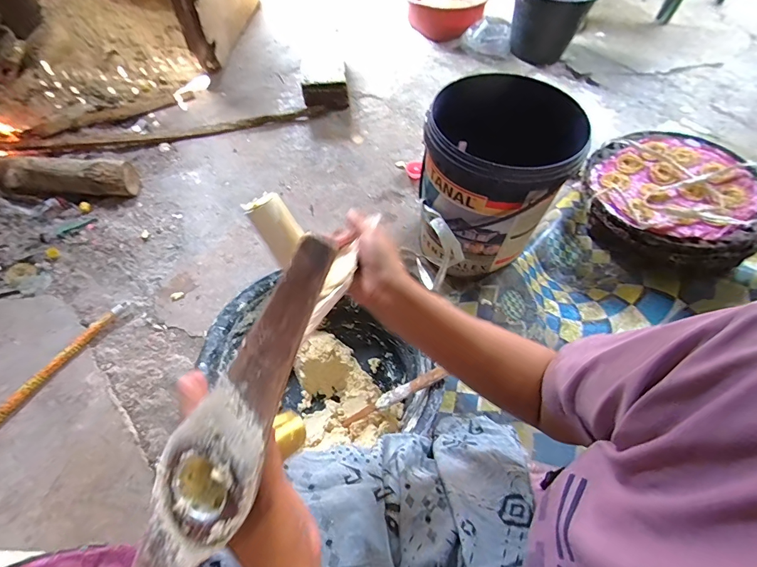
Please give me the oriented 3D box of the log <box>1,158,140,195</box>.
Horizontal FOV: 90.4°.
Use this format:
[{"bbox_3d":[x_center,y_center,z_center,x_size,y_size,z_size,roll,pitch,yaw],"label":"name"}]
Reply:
[{"bbox_3d":[-0.890,-0.311,1.089,0.346,0.090,0.095,1,58,0],"label":"log"}]

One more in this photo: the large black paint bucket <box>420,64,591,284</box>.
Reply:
[{"bbox_3d":[0.237,-0.209,0.843,0.297,0.338,0.336,15,59,8],"label":"large black paint bucket"}]

